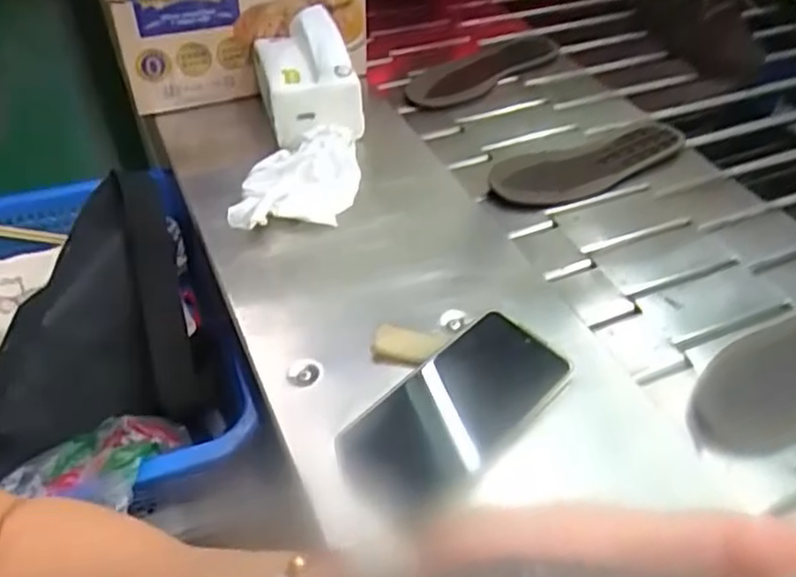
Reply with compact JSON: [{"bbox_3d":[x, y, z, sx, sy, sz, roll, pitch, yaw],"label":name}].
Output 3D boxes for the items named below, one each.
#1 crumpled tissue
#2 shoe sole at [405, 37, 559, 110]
[{"bbox_3d":[-0.082,-0.096,0.649,0.063,0.057,0.156,21,37,23],"label":"crumpled tissue"},{"bbox_3d":[0.122,-0.303,0.963,0.096,0.036,0.265,31,42,34],"label":"shoe sole"}]

